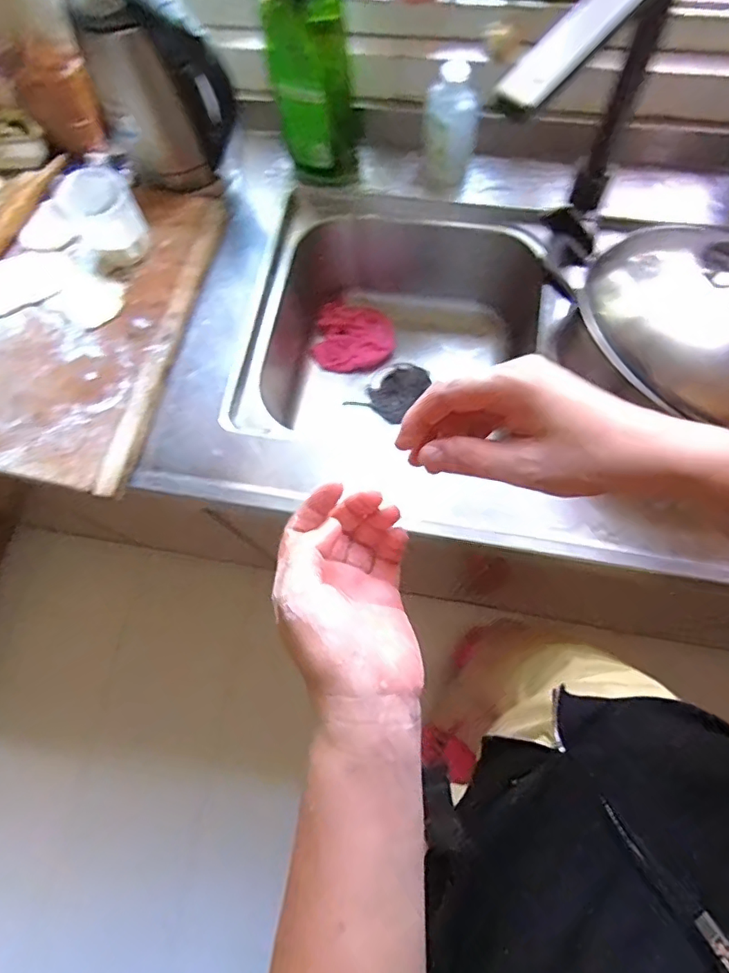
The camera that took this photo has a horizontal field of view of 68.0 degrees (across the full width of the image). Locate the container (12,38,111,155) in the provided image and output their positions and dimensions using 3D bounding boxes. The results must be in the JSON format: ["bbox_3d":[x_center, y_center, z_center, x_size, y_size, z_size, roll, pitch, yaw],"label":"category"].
[{"bbox_3d":[-0.421,-0.543,0.759,0.094,0.110,0.106,-34,73,-9],"label":"container"}]

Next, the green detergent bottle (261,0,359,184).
[{"bbox_3d":[-0.064,-0.512,0.659,0.103,0.273,0.077,-2,71,2],"label":"green detergent bottle"}]

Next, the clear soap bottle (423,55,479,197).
[{"bbox_3d":[0.112,-0.473,0.712,0.067,0.151,0.058,8,72,6],"label":"clear soap bottle"}]

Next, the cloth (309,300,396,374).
[{"bbox_3d":[-0.016,-0.248,0.911,0.130,0.024,0.114,12,91,6],"label":"cloth"}]

